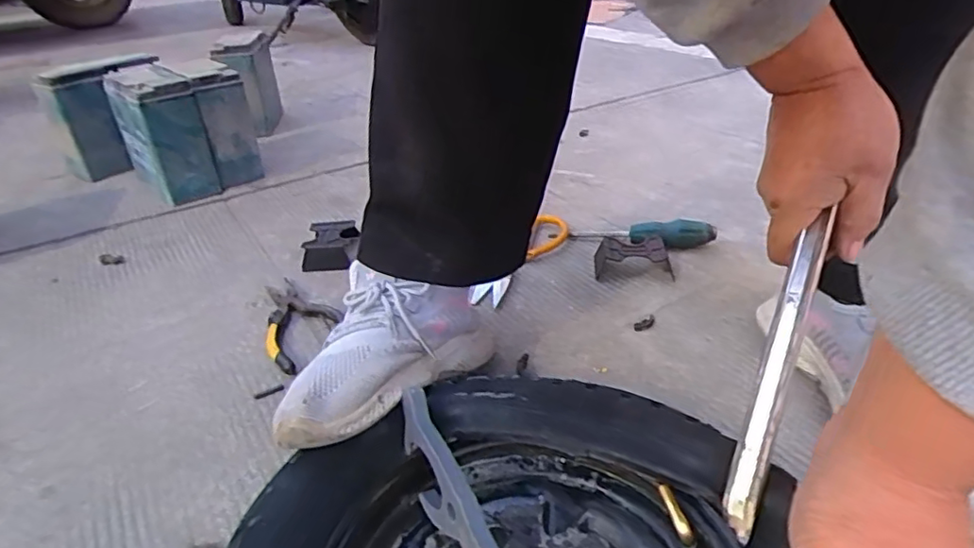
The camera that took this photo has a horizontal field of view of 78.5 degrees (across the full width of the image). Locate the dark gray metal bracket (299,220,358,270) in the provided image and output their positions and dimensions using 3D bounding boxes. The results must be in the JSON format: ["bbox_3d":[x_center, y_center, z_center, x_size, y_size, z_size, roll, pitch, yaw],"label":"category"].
[{"bbox_3d":[-0.186,-0.033,0.712,0.061,0.031,0.082,-6,31,-7],"label":"dark gray metal bracket"}]

